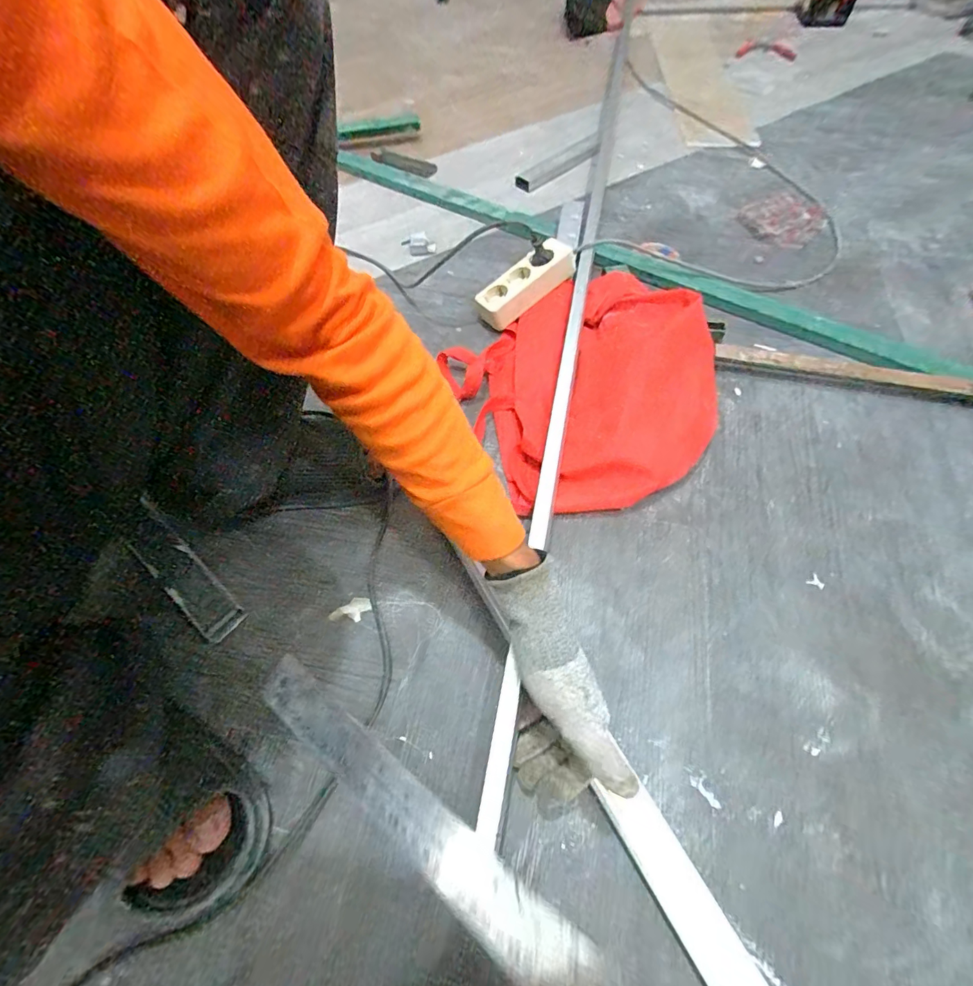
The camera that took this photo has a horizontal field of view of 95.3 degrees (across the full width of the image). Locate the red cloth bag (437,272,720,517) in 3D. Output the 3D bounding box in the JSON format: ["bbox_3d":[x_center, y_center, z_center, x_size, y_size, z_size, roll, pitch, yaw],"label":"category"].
[{"bbox_3d":[0.133,-0.160,0.584,0.317,0.094,0.360,-23,63,-10],"label":"red cloth bag"}]

